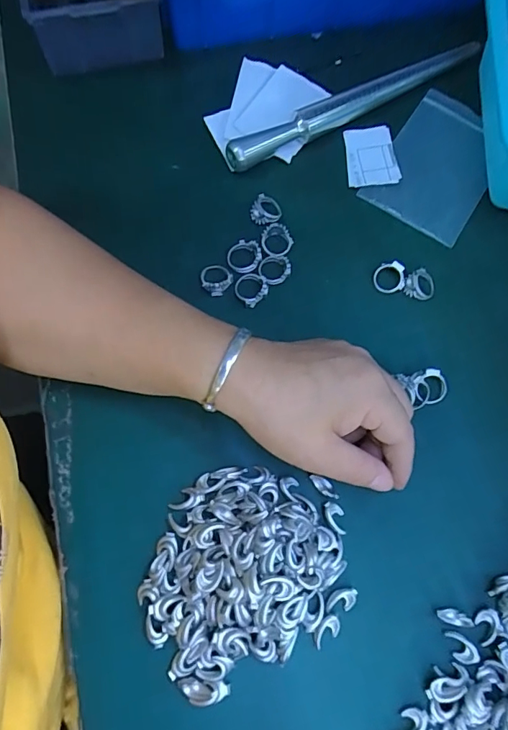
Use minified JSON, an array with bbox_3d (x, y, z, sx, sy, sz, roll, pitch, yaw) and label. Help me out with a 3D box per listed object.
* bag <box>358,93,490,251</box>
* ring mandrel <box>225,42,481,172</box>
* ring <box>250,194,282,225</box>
[{"bbox_3d":[0.145,-0.157,0.361,0.078,0.006,0.125,32,74,9],"label":"bag"},{"bbox_3d":[0.079,-0.200,0.359,0.220,0.021,0.018,-28,75,-10],"label":"ring mandrel"},{"bbox_3d":[0.009,-0.112,0.337,0.021,0.011,0.021,0,72,-1],"label":"ring"}]

